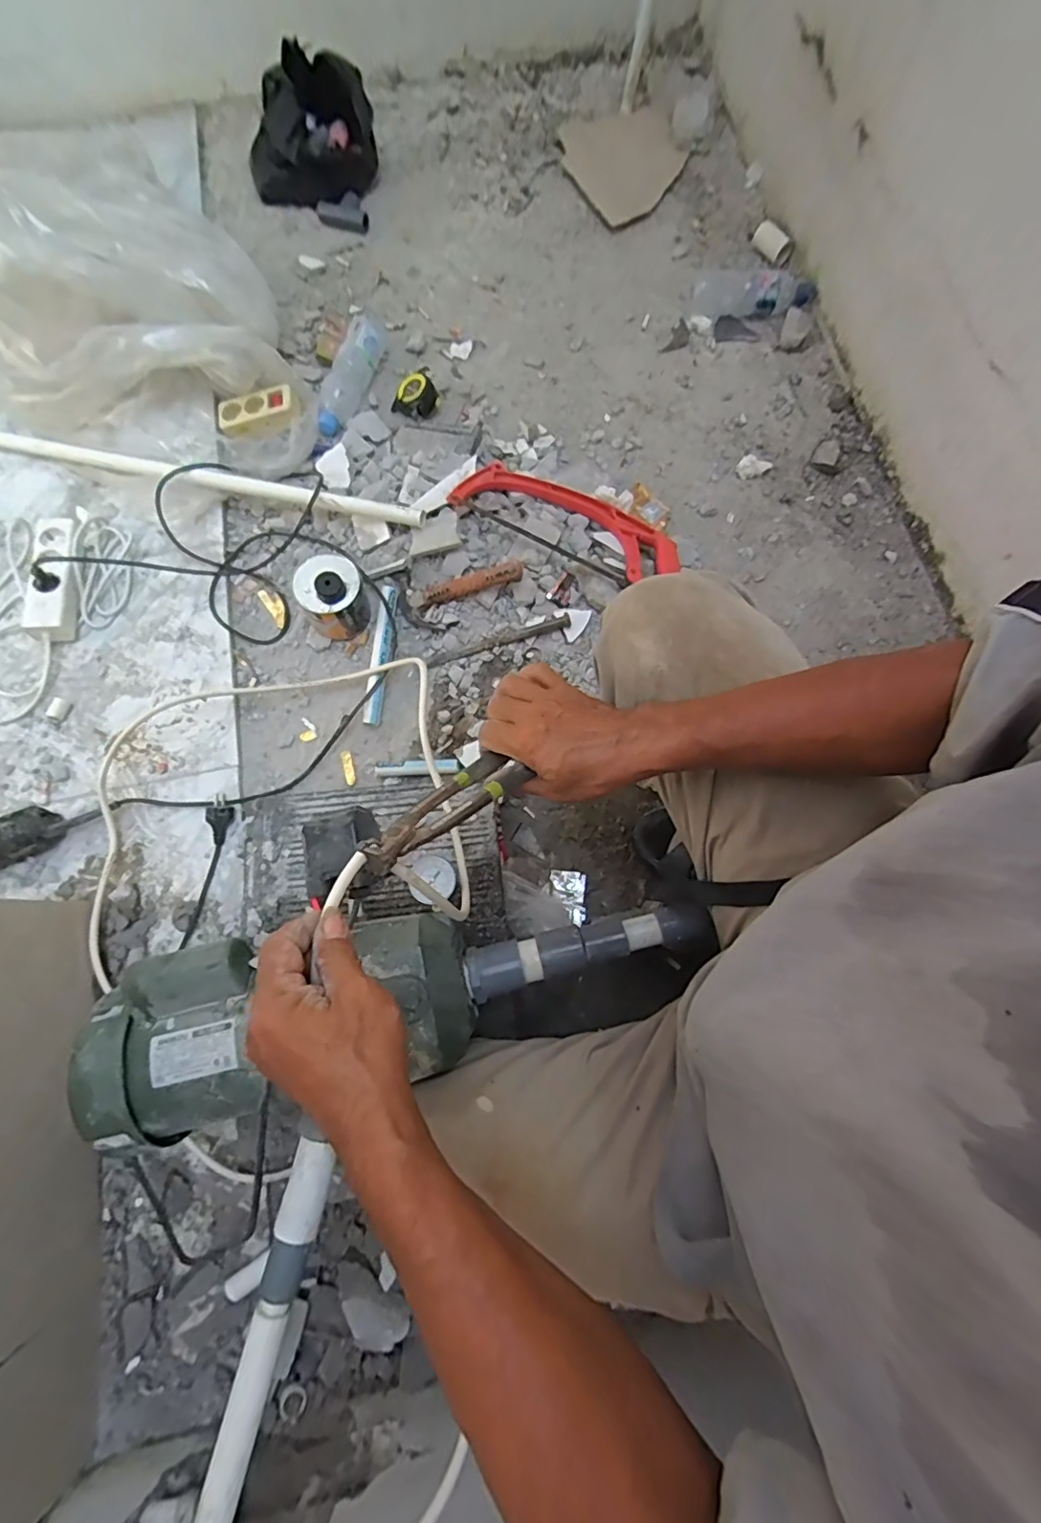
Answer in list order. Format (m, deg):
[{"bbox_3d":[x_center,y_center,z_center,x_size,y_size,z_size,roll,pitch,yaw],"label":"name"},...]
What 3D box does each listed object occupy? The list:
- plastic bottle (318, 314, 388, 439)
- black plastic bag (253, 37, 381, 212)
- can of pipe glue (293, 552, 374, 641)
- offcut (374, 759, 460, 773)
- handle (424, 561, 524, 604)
[{"bbox_3d":[-0.309,-0.707,1.035,0.084,0.057,0.244,9,75,2],"label":"plastic bottle"},{"bbox_3d":[-0.412,-1.247,1.139,0.190,0.159,0.211,28,76,7],"label":"black plastic bag"},{"bbox_3d":[-0.284,-0.254,0.866,0.105,0.100,0.094,-20,76,-6],"label":"can of pipe glue"},{"bbox_3d":[-0.155,0.007,0.860,0.126,0.020,0.023,1,75,0],"label":"offcut"},{"bbox_3d":[-0.073,-0.279,0.885,0.158,0.032,0.027,-12,74,13],"label":"handle"}]

